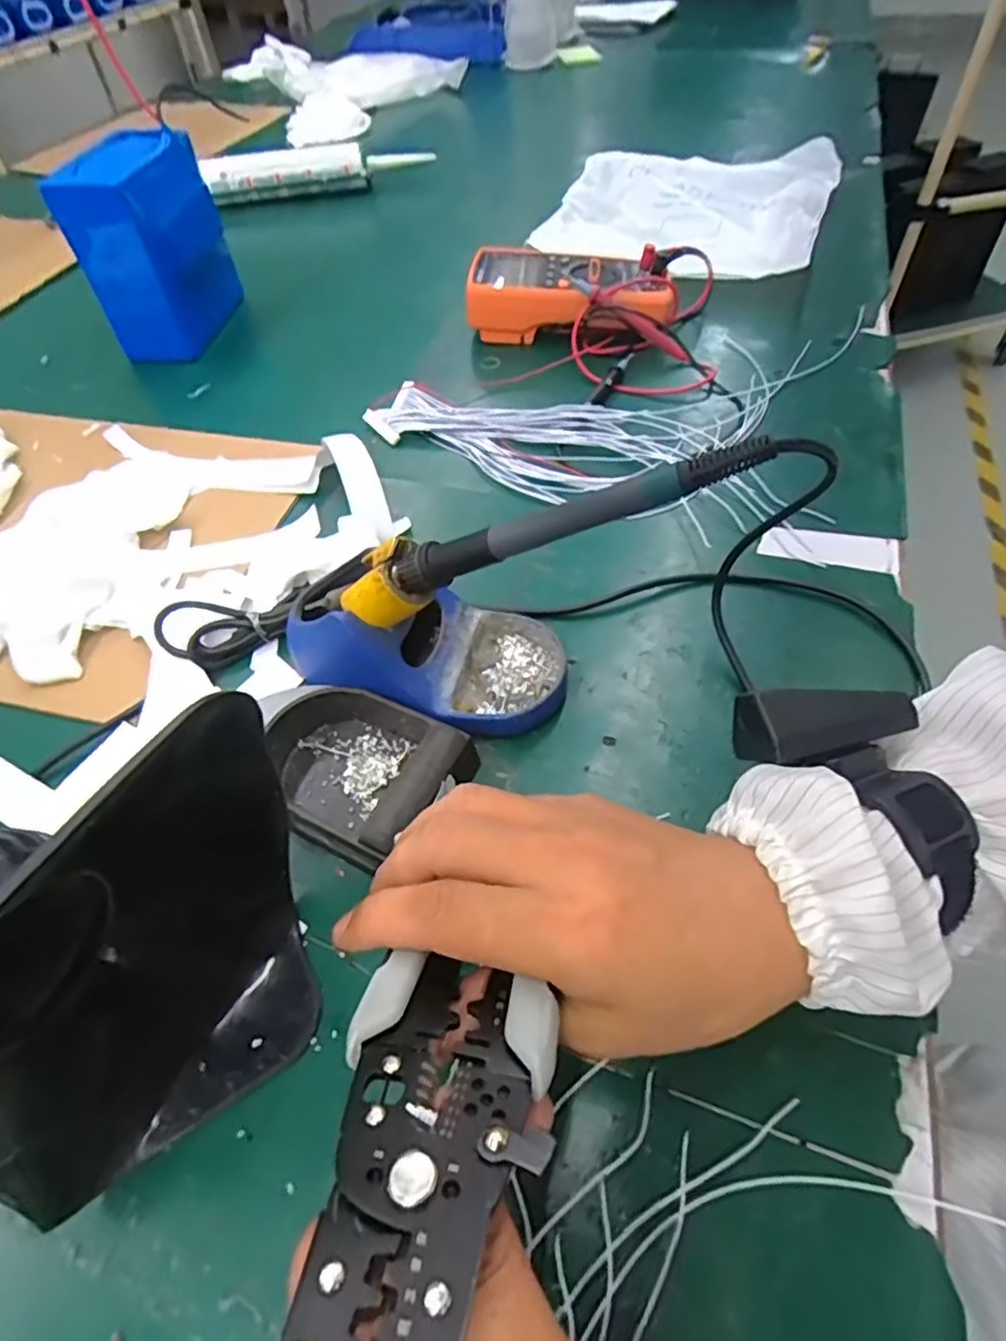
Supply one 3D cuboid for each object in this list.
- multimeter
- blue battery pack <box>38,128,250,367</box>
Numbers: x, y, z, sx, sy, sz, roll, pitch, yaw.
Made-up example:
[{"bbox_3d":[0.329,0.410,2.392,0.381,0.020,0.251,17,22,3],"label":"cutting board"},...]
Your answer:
[{"bbox_3d":[0.063,-0.343,0.590,0.184,0.048,0.092,9,54,11],"label":"multimeter"},{"bbox_3d":[-0.317,-0.390,0.591,0.075,0.139,0.132,6,54,9],"label":"blue battery pack"}]

